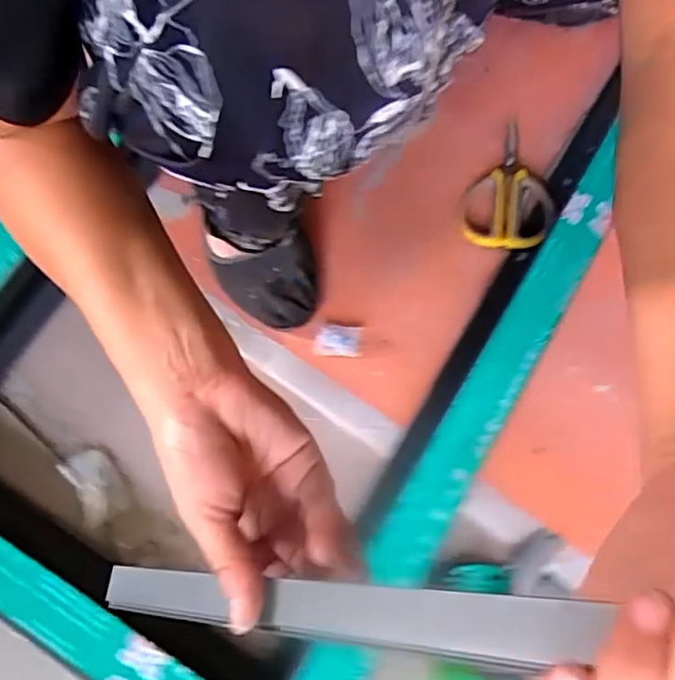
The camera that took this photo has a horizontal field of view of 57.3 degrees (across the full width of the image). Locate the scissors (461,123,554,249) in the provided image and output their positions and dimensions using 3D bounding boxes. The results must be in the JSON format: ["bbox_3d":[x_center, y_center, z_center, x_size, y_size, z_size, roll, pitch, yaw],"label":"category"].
[{"bbox_3d":[0.171,-0.156,0.625,0.085,0.012,0.136,3,68,12],"label":"scissors"}]

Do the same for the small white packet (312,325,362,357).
[{"bbox_3d":[-0.001,0.000,0.588,0.042,0.007,0.030,6,74,2],"label":"small white packet"}]

